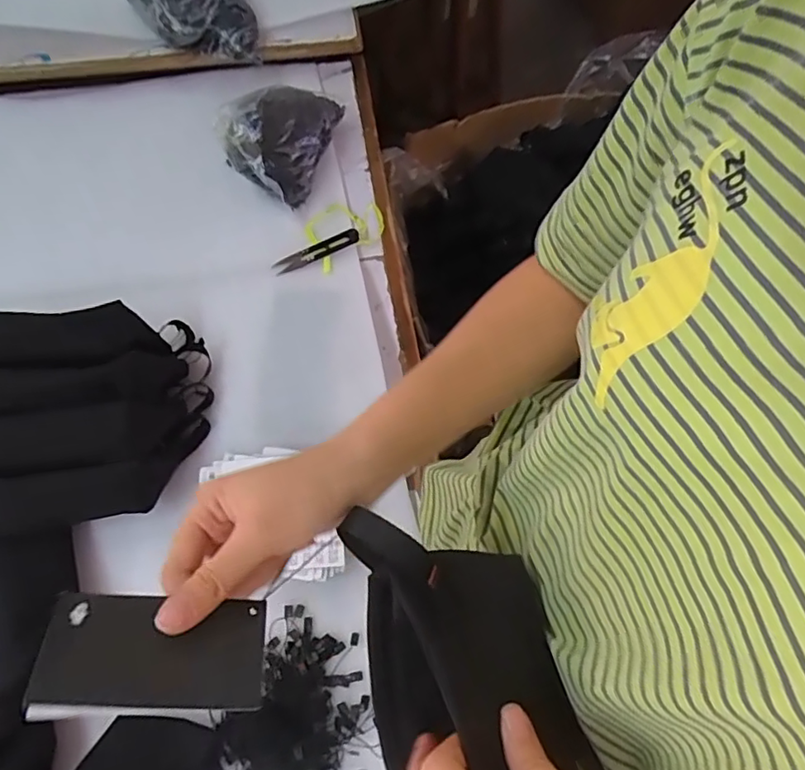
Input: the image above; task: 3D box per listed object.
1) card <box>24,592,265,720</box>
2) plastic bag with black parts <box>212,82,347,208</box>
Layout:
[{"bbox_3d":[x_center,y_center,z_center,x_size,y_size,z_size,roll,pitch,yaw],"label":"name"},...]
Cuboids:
[{"bbox_3d":[-0.105,0.114,0.248,0.088,0.005,0.048,9,43,-18],"label":"card"},{"bbox_3d":[-0.146,-0.300,0.684,0.112,0.085,0.156,16,67,8],"label":"plastic bag with black parts"}]

